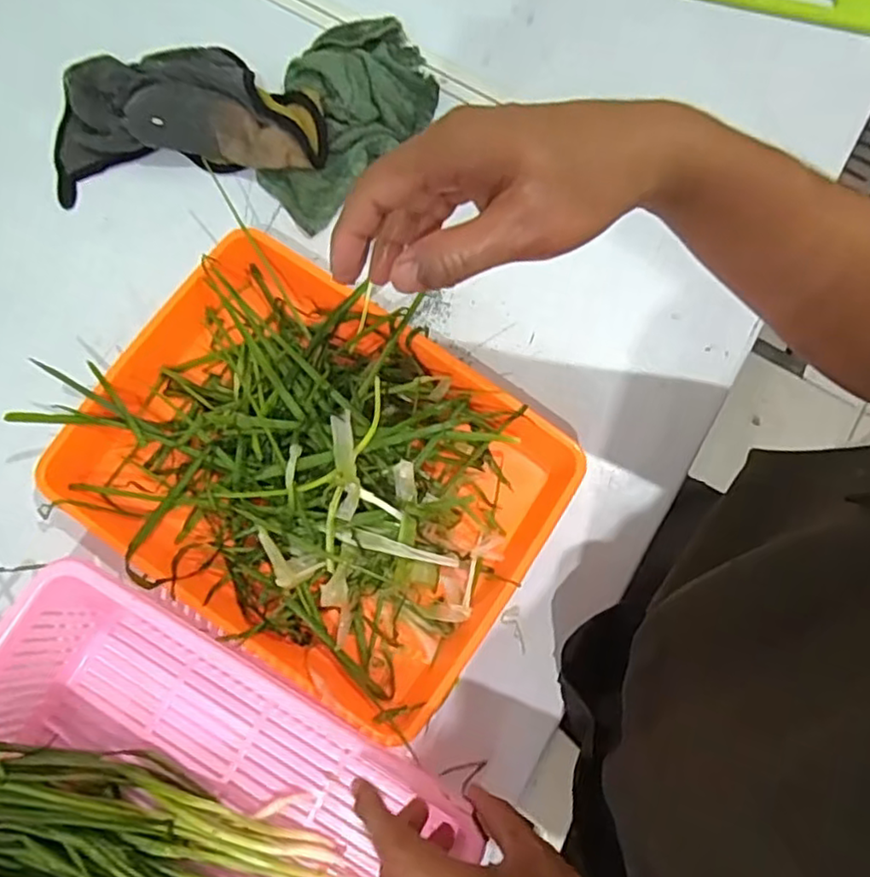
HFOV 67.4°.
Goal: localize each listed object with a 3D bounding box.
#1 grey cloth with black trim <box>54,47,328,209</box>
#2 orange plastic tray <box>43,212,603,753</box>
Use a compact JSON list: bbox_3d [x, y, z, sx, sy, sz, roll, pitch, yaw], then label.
[{"bbox_3d":[-0.206,-0.272,0.536,0.219,0.037,0.125,-7,78,-2],"label":"grey cloth with black trim"},{"bbox_3d":[-0.085,0.021,0.461,0.319,0.056,0.240,33,80,7],"label":"orange plastic tray"}]

